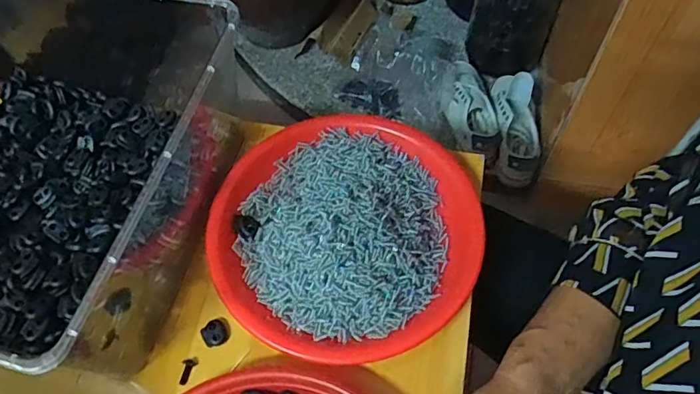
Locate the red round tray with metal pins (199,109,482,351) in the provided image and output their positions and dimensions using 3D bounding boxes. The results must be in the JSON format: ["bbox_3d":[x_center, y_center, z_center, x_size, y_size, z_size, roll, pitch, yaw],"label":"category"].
[{"bbox_3d":[-0.004,0.017,0.446,0.219,0.047,0.215,-1,60,2],"label":"red round tray with metal pins"}]

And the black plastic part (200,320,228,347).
[{"bbox_3d":[-0.108,0.109,0.428,0.020,0.004,0.020,-23,62,-10],"label":"black plastic part"}]

